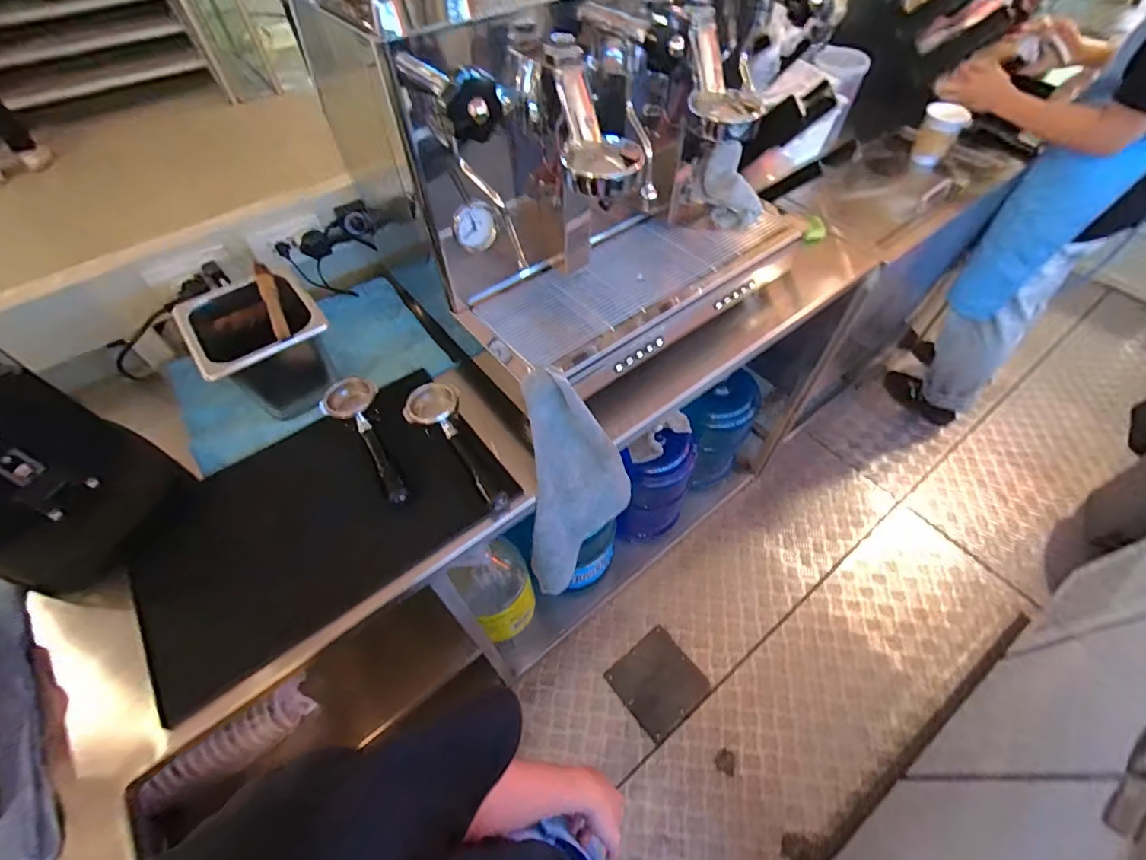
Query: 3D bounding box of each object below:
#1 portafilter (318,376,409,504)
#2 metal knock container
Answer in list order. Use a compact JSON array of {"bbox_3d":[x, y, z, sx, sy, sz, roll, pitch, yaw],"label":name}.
[{"bbox_3d":[-0.280,0.014,0.670,0.078,0.050,0.211,-29,73,-18],"label":"portafilter"},{"bbox_3d":[-0.444,-0.120,0.707,0.156,0.149,0.174,-38,62,-23],"label":"metal knock container"}]

